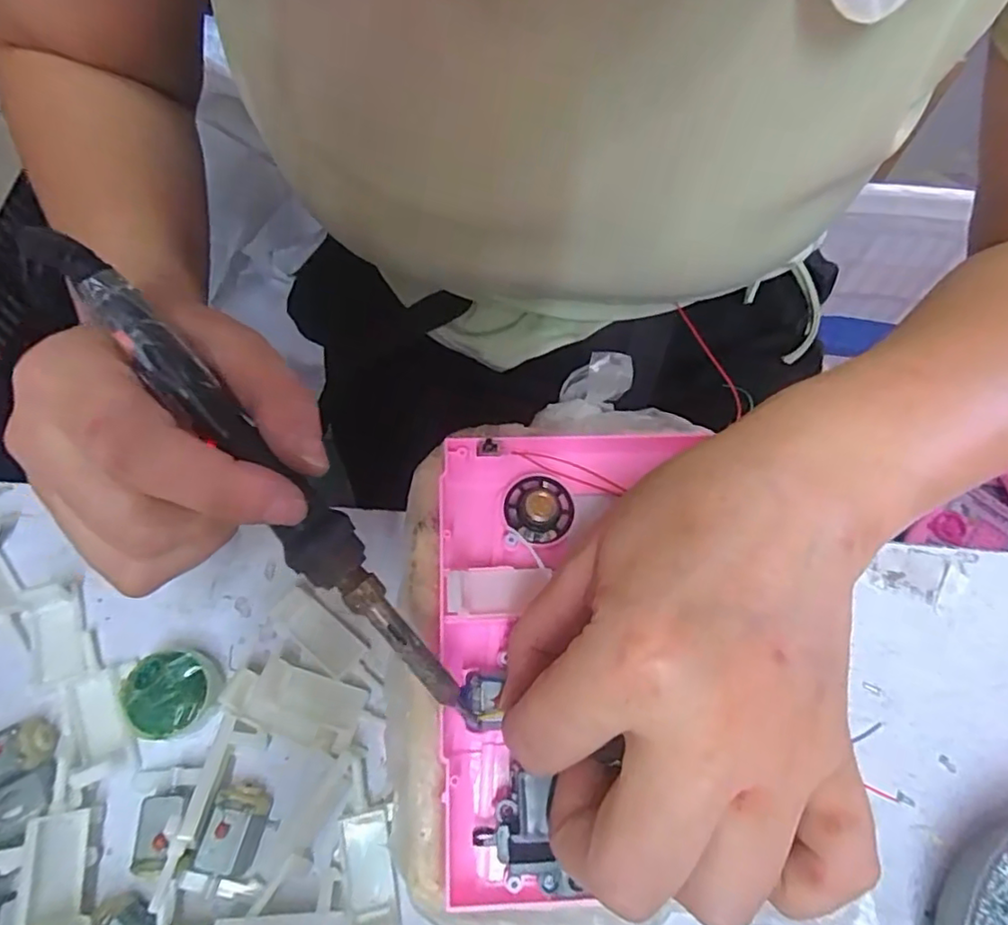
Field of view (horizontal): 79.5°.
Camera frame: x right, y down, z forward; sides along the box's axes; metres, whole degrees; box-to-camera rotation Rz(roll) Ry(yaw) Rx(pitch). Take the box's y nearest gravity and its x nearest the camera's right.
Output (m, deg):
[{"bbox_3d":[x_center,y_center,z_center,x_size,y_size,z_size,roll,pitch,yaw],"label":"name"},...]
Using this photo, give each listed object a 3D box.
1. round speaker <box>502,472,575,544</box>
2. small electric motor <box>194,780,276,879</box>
[{"bbox_3d":[0.015,0.017,0.244,0.028,0.012,0.027,1,65,-2],"label":"round speaker"},{"bbox_3d":[-0.097,0.134,0.221,0.020,0.013,0.028,10,65,2],"label":"small electric motor"}]

